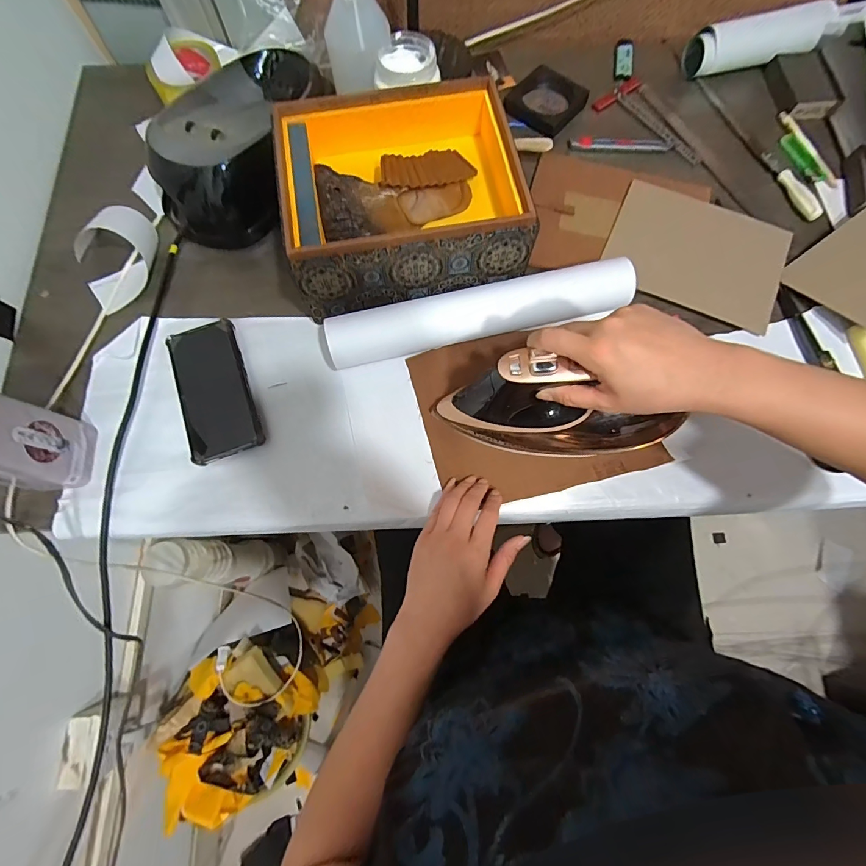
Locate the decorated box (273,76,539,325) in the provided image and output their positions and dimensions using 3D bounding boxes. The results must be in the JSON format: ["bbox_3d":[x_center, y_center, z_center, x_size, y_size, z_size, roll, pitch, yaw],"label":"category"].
[{"bbox_3d":[-0.037,-0.268,0.475,0.243,0.112,0.212,-11,74,-3],"label":"decorated box"}]

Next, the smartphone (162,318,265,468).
[{"bbox_3d":[-0.249,-0.052,0.464,0.074,0.009,0.163,-20,75,-6],"label":"smartphone"}]

